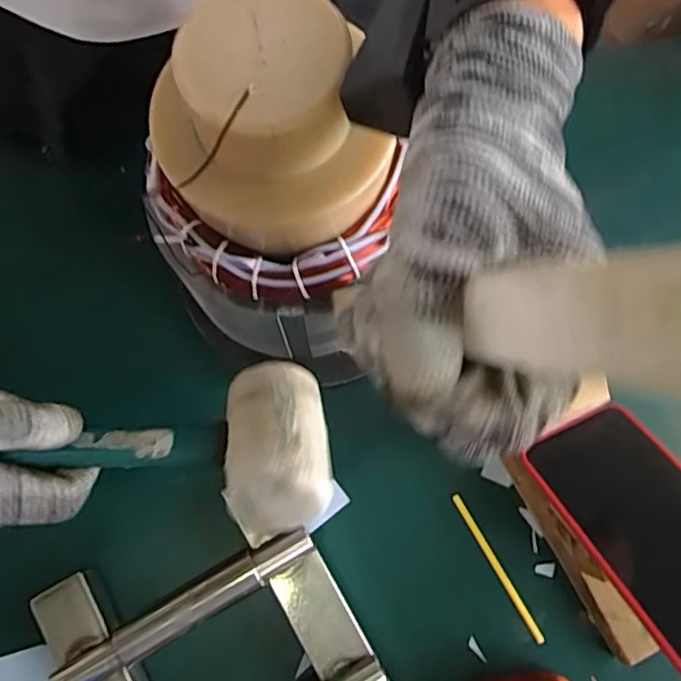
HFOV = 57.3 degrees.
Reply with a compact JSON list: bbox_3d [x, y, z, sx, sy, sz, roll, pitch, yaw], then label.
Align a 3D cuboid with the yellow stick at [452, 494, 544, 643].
[{"bbox_3d":[0.108,0.157,0.432,0.006,0.005,0.109,-29,78,-6],"label":"yellow stick"}]

